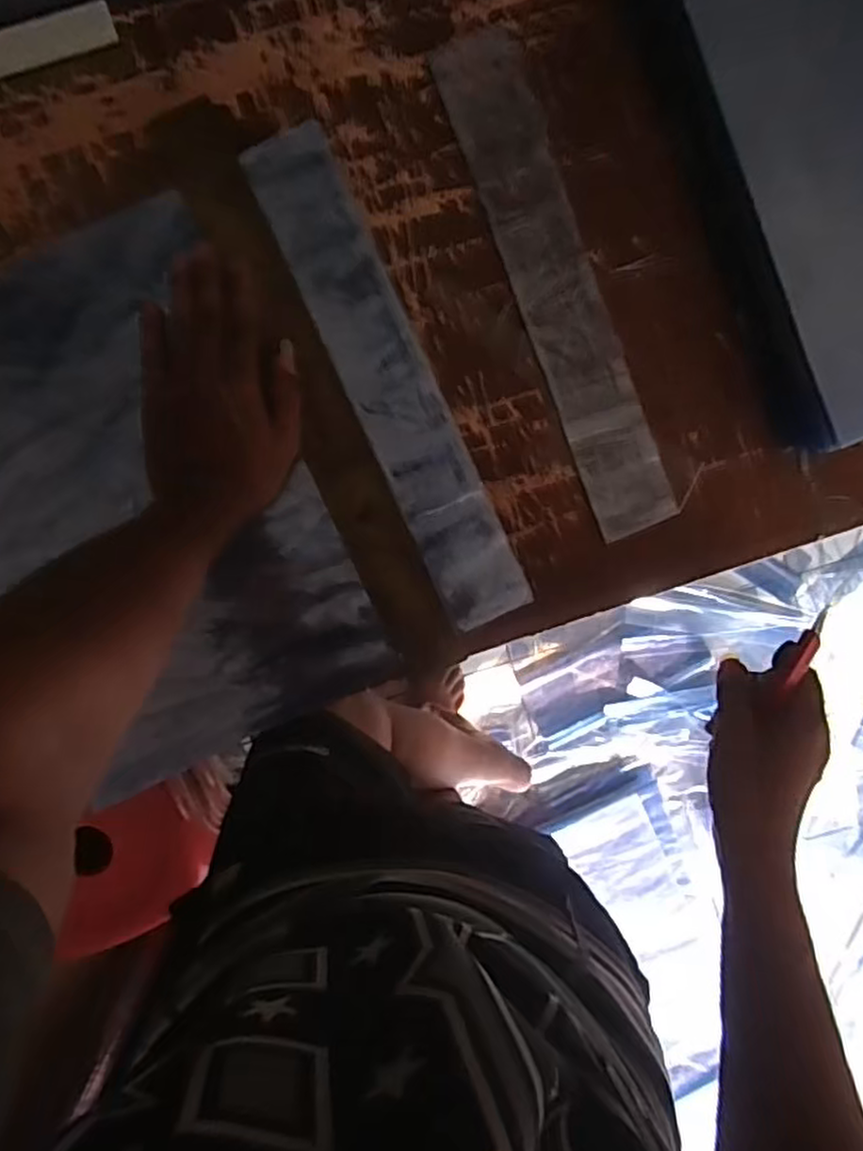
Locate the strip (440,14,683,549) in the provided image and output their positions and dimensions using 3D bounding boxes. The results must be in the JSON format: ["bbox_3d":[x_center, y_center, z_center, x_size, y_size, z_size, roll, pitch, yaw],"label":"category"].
[{"bbox_3d":[0.095,-0.212,0.524,0.062,0.008,0.374,-20,95,1],"label":"strip"}]

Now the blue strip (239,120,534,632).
[{"bbox_3d":[-0.031,-0.141,0.519,0.062,0.009,0.376,-25,95,-1],"label":"blue strip"}]

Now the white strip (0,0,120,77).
[{"bbox_3d":[-0.282,-0.377,0.496,0.113,0.008,0.027,-20,95,-1],"label":"white strip"}]

